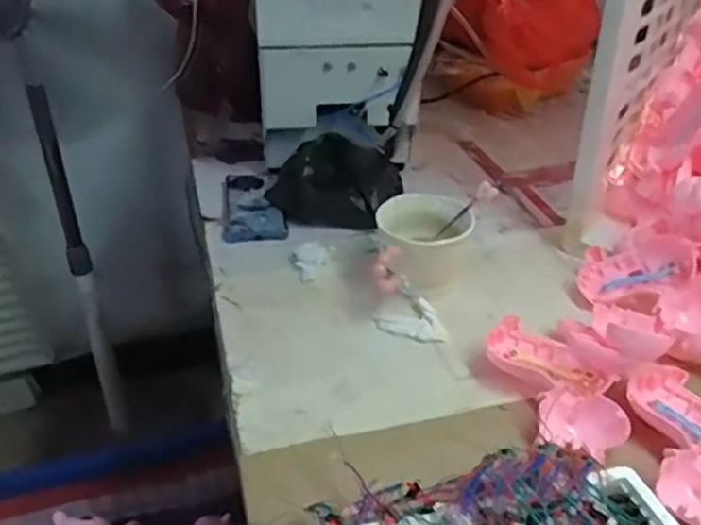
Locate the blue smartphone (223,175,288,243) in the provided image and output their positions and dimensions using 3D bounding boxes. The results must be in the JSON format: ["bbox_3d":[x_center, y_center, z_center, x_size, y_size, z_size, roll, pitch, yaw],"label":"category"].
[{"bbox_3d":[-0.133,-0.078,0.925,0.077,0.011,0.172,-7,35,-9],"label":"blue smartphone"}]

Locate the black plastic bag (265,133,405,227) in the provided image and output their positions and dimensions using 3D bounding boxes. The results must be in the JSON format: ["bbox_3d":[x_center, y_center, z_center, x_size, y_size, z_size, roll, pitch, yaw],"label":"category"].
[{"bbox_3d":[-0.023,-0.108,0.900,0.174,0.078,0.104,4,34,7],"label":"black plastic bag"}]

